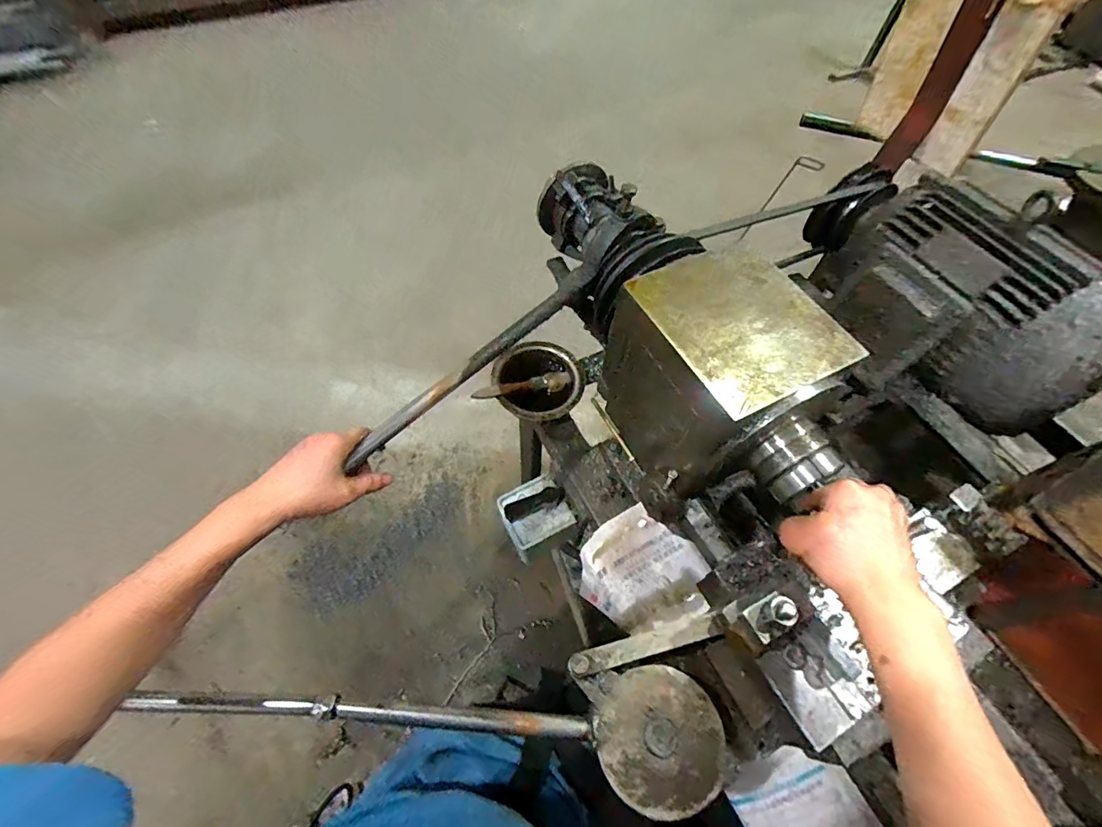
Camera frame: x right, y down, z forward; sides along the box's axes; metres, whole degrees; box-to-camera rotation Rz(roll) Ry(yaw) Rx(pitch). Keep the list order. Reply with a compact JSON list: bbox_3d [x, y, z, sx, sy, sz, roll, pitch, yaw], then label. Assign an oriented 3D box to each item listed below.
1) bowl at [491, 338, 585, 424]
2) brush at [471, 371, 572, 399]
[{"bbox_3d":[-0.020,-0.042,0.680,0.126,0.058,0.120,2,59,-3],"label":"bowl"},{"bbox_3d":[-0.041,-0.041,0.683,0.145,0.031,0.024,-15,61,-12],"label":"brush"}]

